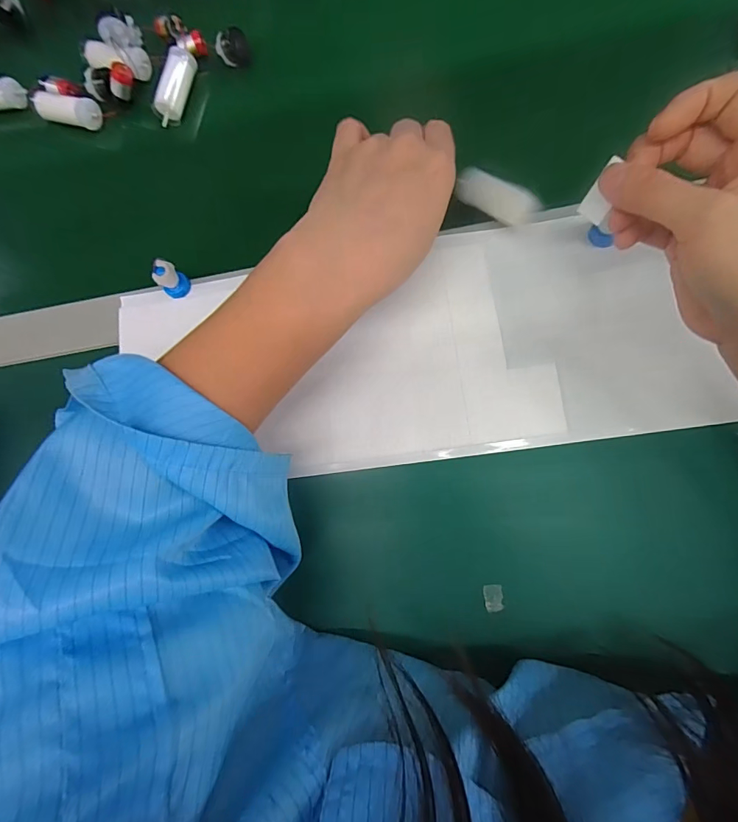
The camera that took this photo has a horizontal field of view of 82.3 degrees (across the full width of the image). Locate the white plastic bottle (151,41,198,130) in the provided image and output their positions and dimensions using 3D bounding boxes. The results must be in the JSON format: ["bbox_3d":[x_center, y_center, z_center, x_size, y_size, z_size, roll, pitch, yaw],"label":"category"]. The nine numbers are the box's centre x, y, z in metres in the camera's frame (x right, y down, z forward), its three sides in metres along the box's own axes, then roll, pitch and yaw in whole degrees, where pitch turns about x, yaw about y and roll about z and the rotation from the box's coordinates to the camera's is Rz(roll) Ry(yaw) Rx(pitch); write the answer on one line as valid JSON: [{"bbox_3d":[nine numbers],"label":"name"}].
[{"bbox_3d":[-0.156,-0.264,0.341,0.017,0.017,0.065,18,91,5],"label":"white plastic bottle"}]

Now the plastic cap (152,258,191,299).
[{"bbox_3d":[-0.142,-0.095,0.304,0.014,0.029,0.018,24,78,6],"label":"plastic cap"}]

